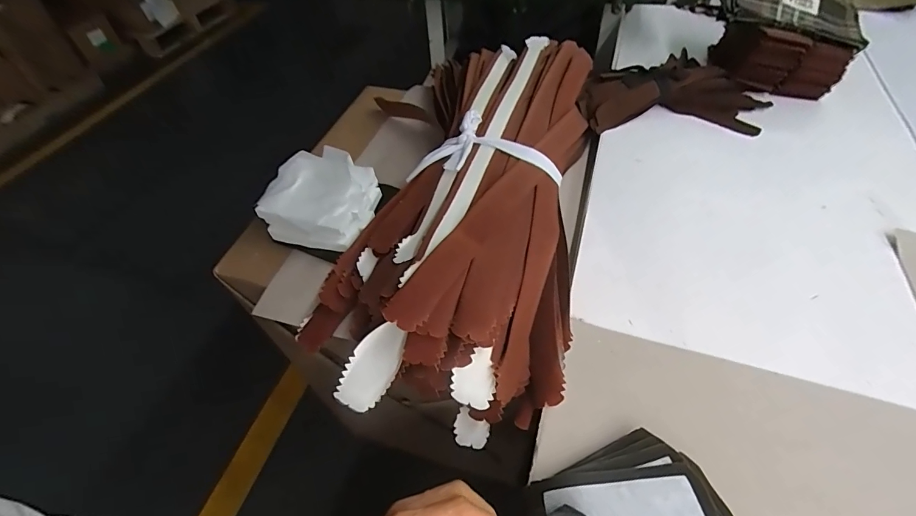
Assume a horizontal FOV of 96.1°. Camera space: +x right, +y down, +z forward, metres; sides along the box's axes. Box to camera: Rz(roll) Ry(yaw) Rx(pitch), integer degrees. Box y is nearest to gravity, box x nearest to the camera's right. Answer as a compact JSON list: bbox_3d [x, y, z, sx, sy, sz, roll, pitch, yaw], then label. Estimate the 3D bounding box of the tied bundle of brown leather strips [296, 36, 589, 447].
[{"bbox_3d":[0.027,-0.092,0.540,0.274,0.112,0.597,11,53,13],"label":"tied bundle of brown leather strips"}]

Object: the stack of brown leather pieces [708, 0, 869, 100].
[{"bbox_3d":[0.543,-0.370,0.696,0.209,0.116,0.159,10,53,13],"label":"stack of brown leather pieces"}]

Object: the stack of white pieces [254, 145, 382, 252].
[{"bbox_3d":[-0.179,-0.082,0.554,0.134,0.058,0.132,7,52,10],"label":"stack of white pieces"}]

